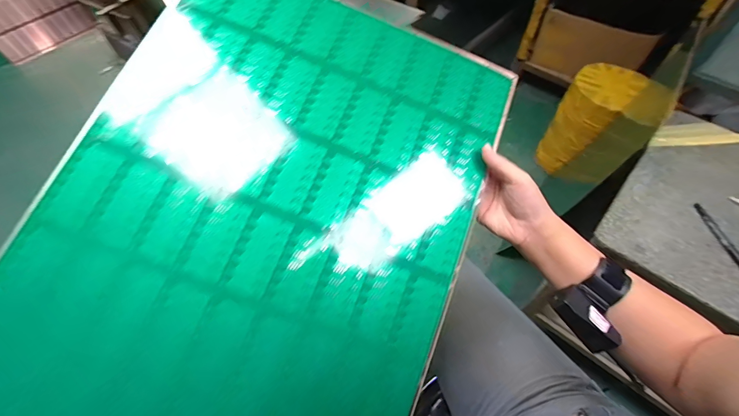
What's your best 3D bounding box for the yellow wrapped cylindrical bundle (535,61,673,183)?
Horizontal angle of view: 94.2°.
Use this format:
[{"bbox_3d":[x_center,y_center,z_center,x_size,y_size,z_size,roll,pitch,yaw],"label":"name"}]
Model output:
[{"bbox_3d":[0.868,-0.305,1.299,0.290,0.369,0.292,-1,56,2],"label":"yellow wrapped cylindrical bundle"}]

